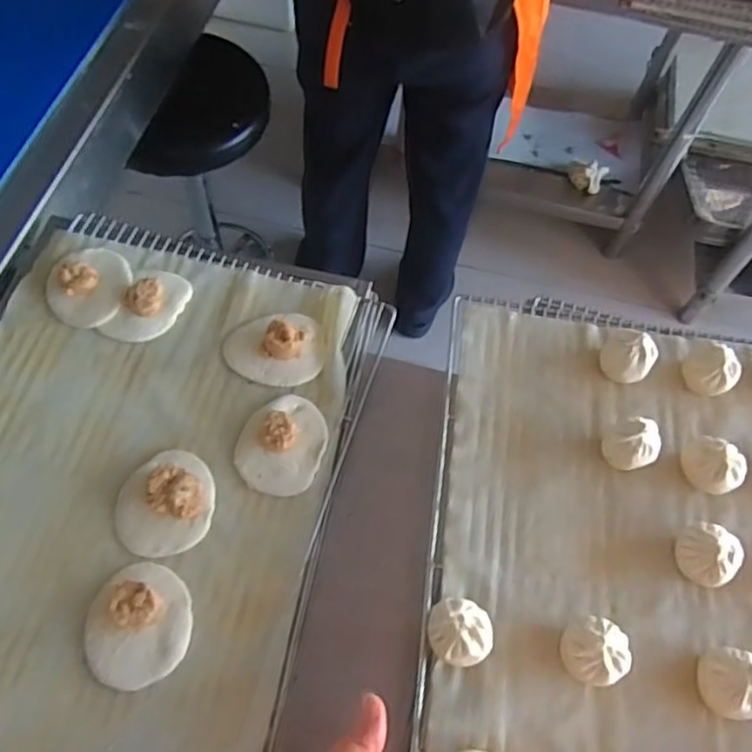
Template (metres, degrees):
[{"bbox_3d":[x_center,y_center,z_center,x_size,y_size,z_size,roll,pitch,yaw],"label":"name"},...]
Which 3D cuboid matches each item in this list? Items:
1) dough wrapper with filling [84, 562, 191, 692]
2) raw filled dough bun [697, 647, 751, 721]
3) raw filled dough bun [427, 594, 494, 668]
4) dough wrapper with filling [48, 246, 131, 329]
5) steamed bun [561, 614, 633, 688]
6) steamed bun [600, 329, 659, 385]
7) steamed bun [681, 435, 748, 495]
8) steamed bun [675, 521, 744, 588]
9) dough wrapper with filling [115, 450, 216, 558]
[{"bbox_3d":[-0.211,0.219,0.594,0.085,0.035,0.100,-9,64,-10],"label":"dough wrapper with filling"},{"bbox_3d":[0.295,0.251,0.553,0.050,0.043,0.052,-26,68,-17],"label":"raw filled dough bun"},{"bbox_3d":[0.069,0.213,0.557,0.051,0.048,0.049,2,62,-4],"label":"raw filled dough bun"},{"bbox_3d":[-0.321,-0.106,0.750,0.091,0.033,0.108,-29,66,-15],"label":"dough wrapper with filling"},{"bbox_3d":[0.184,0.229,0.559,0.053,0.044,0.051,31,64,11],"label":"steamed bun"},{"bbox_3d":[0.259,-0.020,0.694,0.054,0.049,0.045,36,65,13],"label":"steamed bun"},{"bbox_3d":[0.322,0.087,0.642,0.054,0.046,0.050,2,62,-4],"label":"steamed bun"},{"bbox_3d":[0.298,0.159,0.603,0.050,0.046,0.054,-23,67,-16],"label":"steamed bun"},{"bbox_3d":[-0.205,0.120,0.649,0.094,0.036,0.103,-10,62,-6],"label":"dough wrapper with filling"}]

